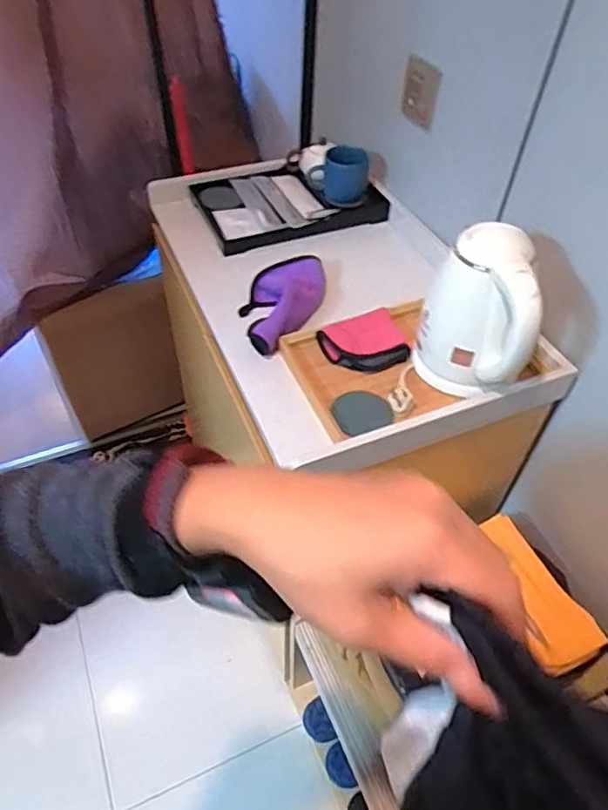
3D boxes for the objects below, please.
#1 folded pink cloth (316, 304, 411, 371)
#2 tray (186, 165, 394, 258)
[{"bbox_3d":[0.086,-0.089,0.826,0.116,0.014,0.095,-20,70,-13],"label":"folded pink cloth"},{"bbox_3d":[-0.025,-0.396,1.097,0.328,0.038,0.221,-17,51,-17],"label":"tray"}]

